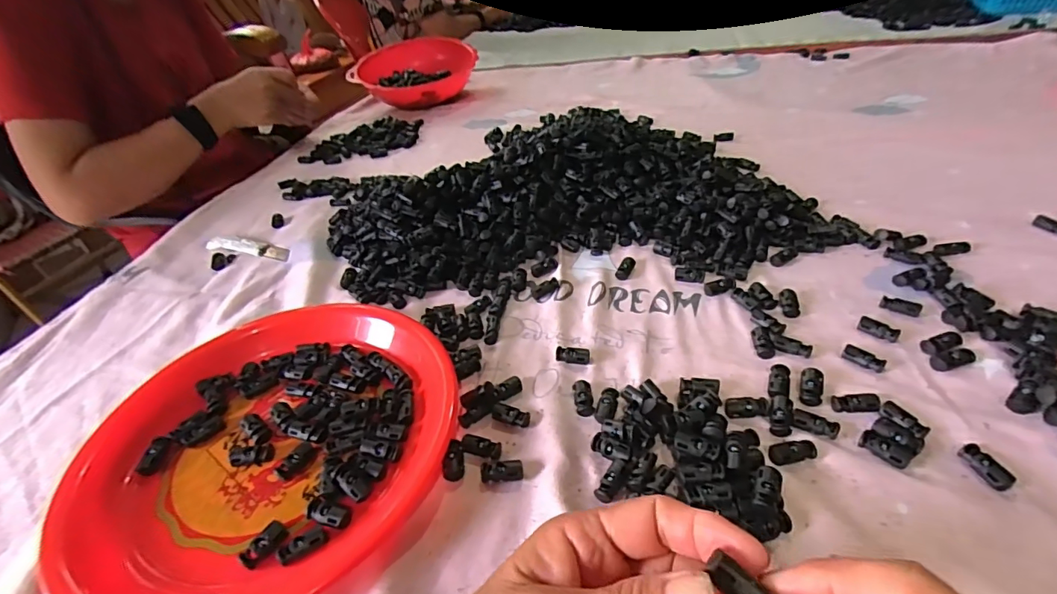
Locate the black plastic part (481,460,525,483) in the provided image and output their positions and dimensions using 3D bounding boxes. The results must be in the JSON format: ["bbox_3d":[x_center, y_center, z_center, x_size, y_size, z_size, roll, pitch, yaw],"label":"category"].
[{"bbox_3d":[-0.017,0.115,0.318,0.028,0.011,0.012,-4,41,5],"label":"black plastic part"}]

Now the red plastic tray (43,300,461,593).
[{"bbox_3d":[-0.188,0.096,0.350,0.250,0.032,0.254,16,46,25],"label":"red plastic tray"}]

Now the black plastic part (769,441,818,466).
[{"bbox_3d":[0.168,0.099,0.309,0.029,0.006,0.013,-10,40,-3],"label":"black plastic part"}]

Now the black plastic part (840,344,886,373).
[{"bbox_3d":[0.252,0.047,0.364,0.028,0.008,0.013,28,52,34],"label":"black plastic part"}]

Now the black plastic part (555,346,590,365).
[{"bbox_3d":[0.036,0.047,0.390,0.027,0.009,0.012,6,42,16],"label":"black plastic part"}]

